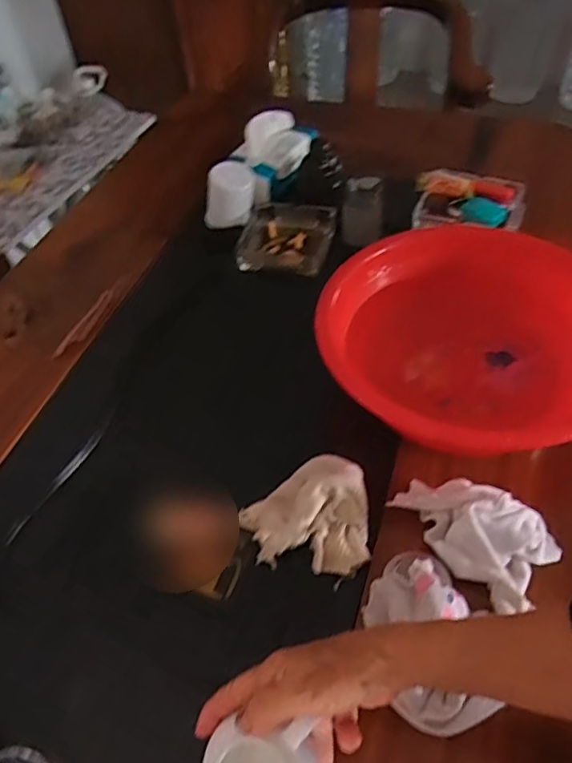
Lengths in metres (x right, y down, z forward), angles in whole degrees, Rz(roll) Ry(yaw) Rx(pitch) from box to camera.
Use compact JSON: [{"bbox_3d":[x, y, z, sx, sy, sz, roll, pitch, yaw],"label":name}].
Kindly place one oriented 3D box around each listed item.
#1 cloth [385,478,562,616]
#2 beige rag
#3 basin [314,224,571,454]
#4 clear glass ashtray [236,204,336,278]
[{"bbox_3d":[0.162,0.123,0.492,0.131,0.046,0.077,35,60,29],"label":"cloth"},{"bbox_3d":[0.019,0.115,0.524,0.113,0.035,0.109,2,50,6],"label":"beige rag"},{"bbox_3d":[0.180,-0.041,0.584,0.272,0.080,0.278,-2,50,3],"label":"basin"},{"bbox_3d":[0.000,-0.209,0.800,0.128,0.028,0.125,10,51,12],"label":"clear glass ashtray"}]

